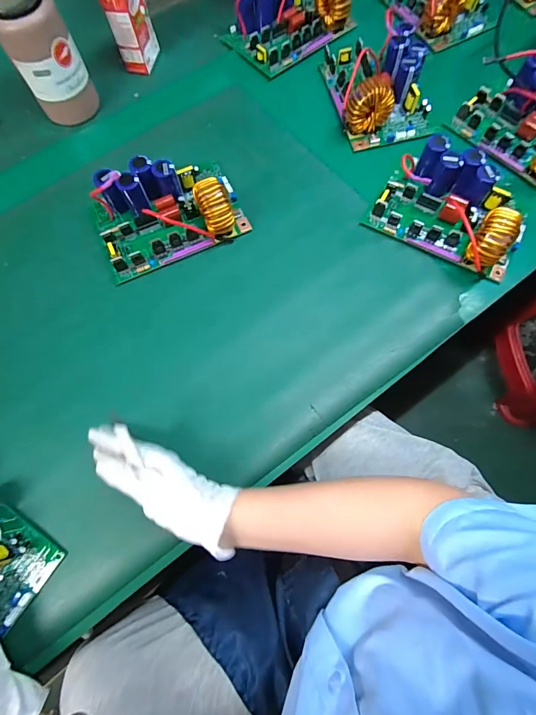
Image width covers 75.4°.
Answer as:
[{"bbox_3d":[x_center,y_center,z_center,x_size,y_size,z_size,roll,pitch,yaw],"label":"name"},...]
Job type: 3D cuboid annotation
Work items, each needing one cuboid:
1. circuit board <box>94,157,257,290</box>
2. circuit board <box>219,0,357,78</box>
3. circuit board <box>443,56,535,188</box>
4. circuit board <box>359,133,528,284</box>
[{"bbox_3d":[-0.139,-0.202,0.466,0.196,0.063,0.134,-23,73,-6],"label":"circuit board"},{"bbox_3d":[0.037,-0.569,0.576,0.198,0.059,0.136,-32,75,-8],"label":"circuit board"},{"bbox_3d":[0.382,-0.337,0.489,0.132,0.059,0.188,-38,76,-10],"label":"circuit board"},{"bbox_3d":[0.245,-0.198,0.449,0.188,0.065,0.130,34,76,11],"label":"circuit board"}]

